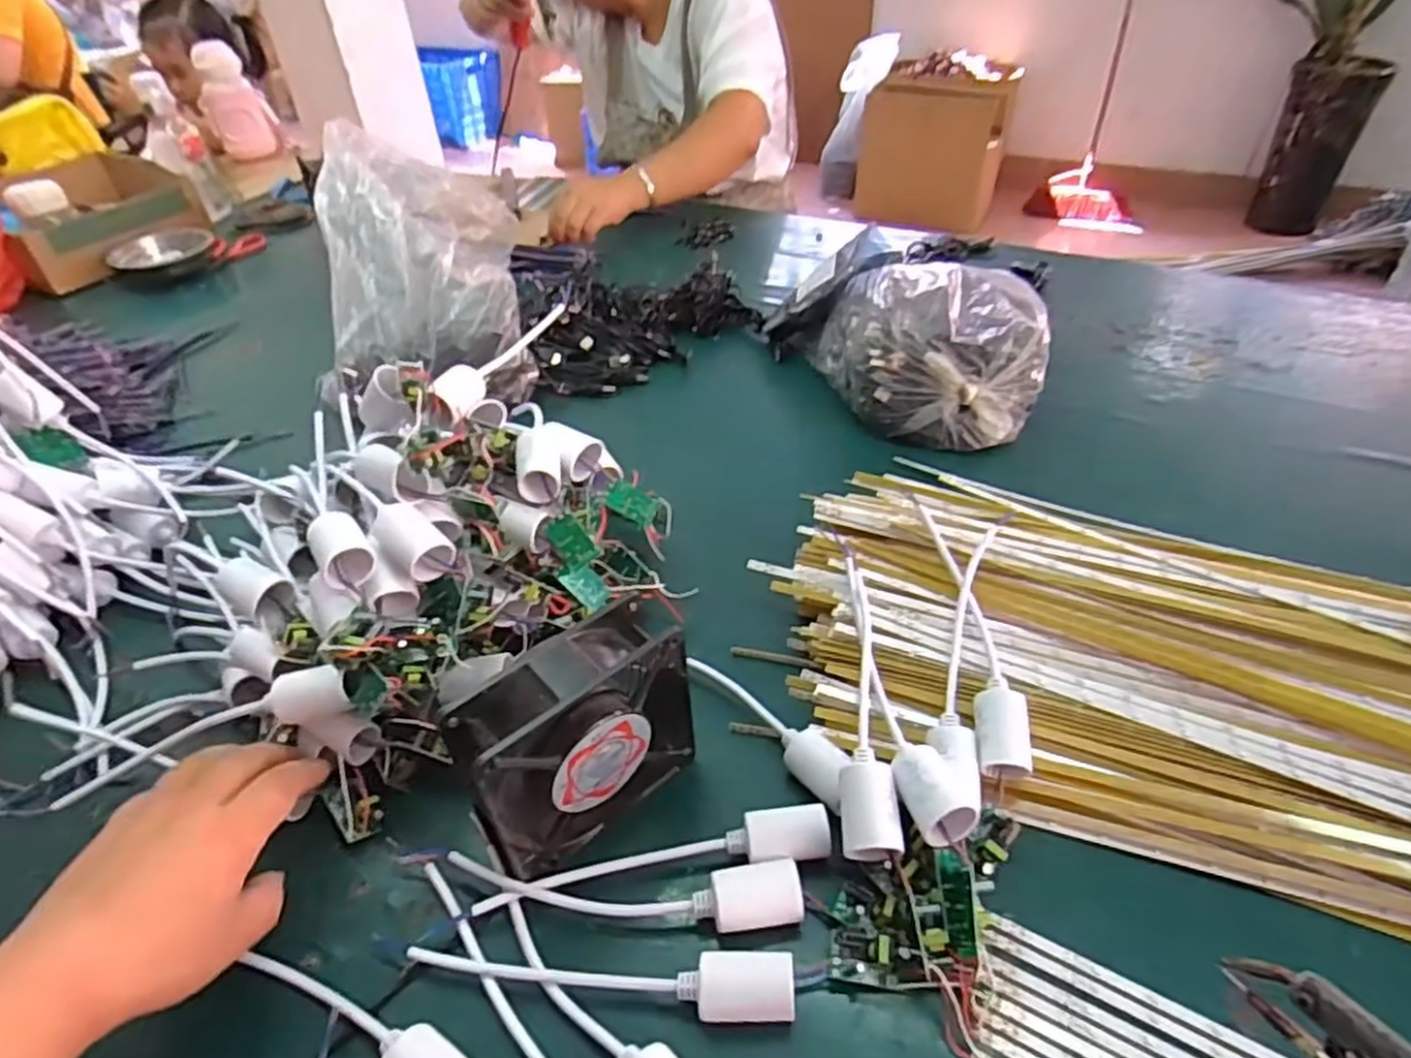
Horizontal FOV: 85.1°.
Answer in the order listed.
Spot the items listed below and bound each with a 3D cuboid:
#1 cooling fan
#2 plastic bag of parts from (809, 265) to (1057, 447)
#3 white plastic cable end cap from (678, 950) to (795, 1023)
[{"bbox_3d":[-0.066,0.112,0.407,0.122,0.121,0.046,-33,50,-27],"label":"cooling fan"},{"bbox_3d":[0.209,-0.161,0.723,0.209,0.117,0.170,8,42,13],"label":"plastic bag of parts"},{"bbox_3d":[0.014,0.215,0.355,0.051,0.034,0.026,-1,41,3],"label":"white plastic cable end cap"}]

